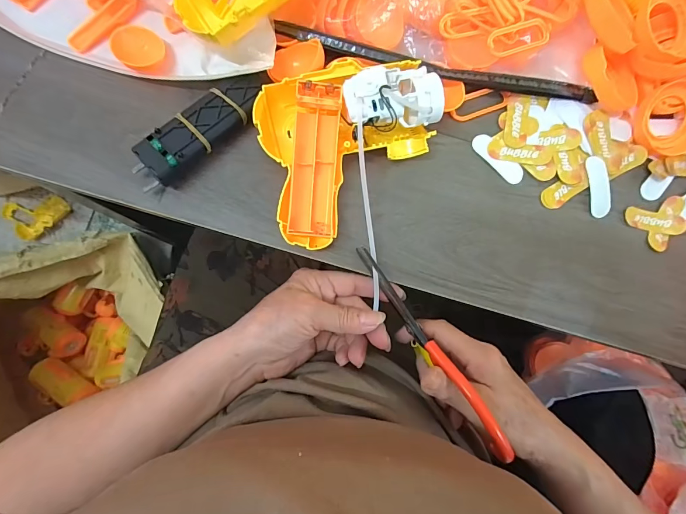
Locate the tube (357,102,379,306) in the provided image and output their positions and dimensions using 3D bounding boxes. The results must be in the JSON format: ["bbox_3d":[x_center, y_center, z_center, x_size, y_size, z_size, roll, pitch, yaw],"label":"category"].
[{"bbox_3d":[0.019,-0.038,0.274,0.007,0.006,0.154,-7,96,-5],"label":"tube"}]

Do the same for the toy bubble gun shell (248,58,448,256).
[{"bbox_3d":[0.009,-0.080,0.277,0.130,0.042,0.122,-14,87,-5],"label":"toy bubble gun shell"}]

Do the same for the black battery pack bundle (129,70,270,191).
[{"bbox_3d":[-0.103,-0.098,0.278,0.120,0.023,0.035,-43,90,-6],"label":"black battery pack bundle"}]

